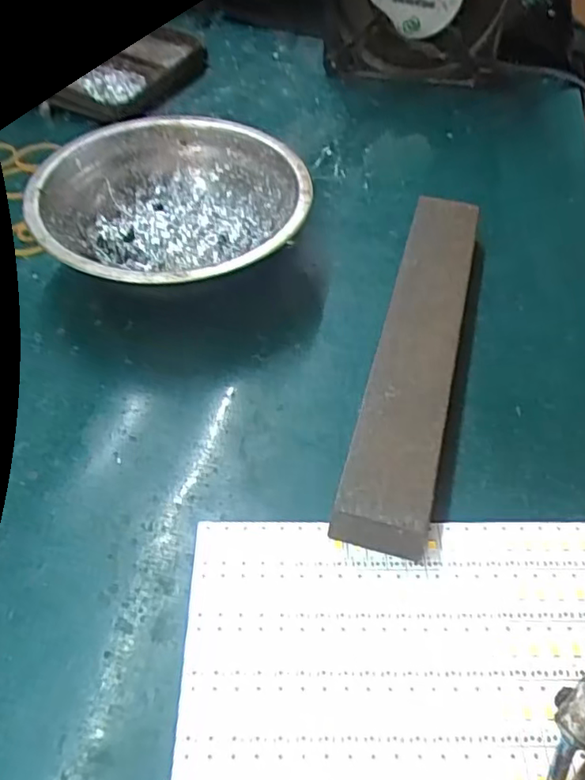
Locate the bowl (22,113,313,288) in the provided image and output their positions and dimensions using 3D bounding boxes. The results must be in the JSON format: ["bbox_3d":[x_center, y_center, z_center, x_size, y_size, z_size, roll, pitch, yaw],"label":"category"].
[{"bbox_3d":[-0.055,-0.083,0.301,0.123,0.044,0.129,0,50,0],"label":"bowl"}]

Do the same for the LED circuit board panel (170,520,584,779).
[{"bbox_3d":[0.038,0.099,0.174,0.140,0.005,0.137,-1,49,1],"label":"LED circuit board panel"}]

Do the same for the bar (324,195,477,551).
[{"bbox_3d":[0.054,-0.018,0.261,0.032,0.024,0.189,13,51,10],"label":"bar"}]

